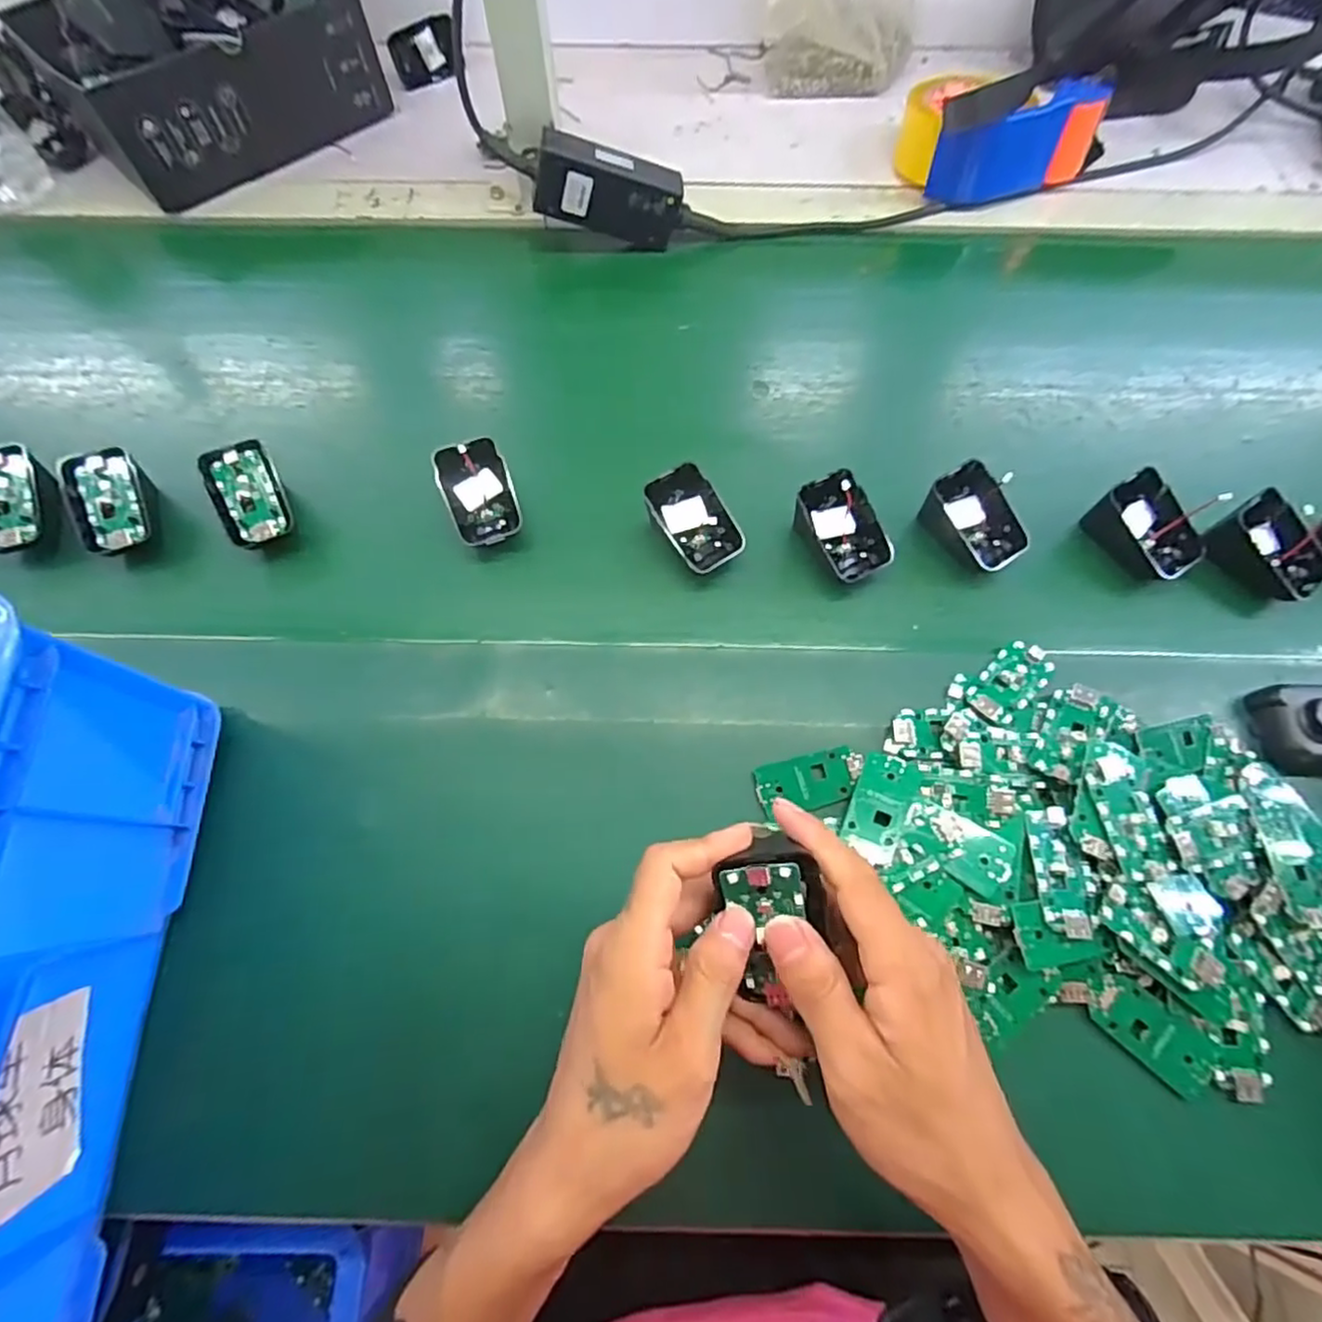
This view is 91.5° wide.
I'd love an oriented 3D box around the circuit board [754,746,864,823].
[{"bbox_3d":[0.087,0.069,0.372,0.062,0.005,0.029,-14,68,-2],"label":"circuit board"}]

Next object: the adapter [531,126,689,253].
[{"bbox_3d":[-0.039,-0.376,0.519,0.119,0.050,0.028,5,66,-19],"label":"adapter"}]

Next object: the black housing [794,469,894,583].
[{"bbox_3d":[0.119,-0.083,0.426,0.043,0.038,0.067,-27,69,-8],"label":"black housing"}]

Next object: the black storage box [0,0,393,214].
[{"bbox_3d":[-0.388,-0.528,0.576,0.239,0.098,0.155,-39,71,-12],"label":"black storage box"}]

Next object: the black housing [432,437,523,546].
[{"bbox_3d":[-0.122,-0.112,0.433,0.044,0.017,0.067,-20,95,-11],"label":"black housing"}]

